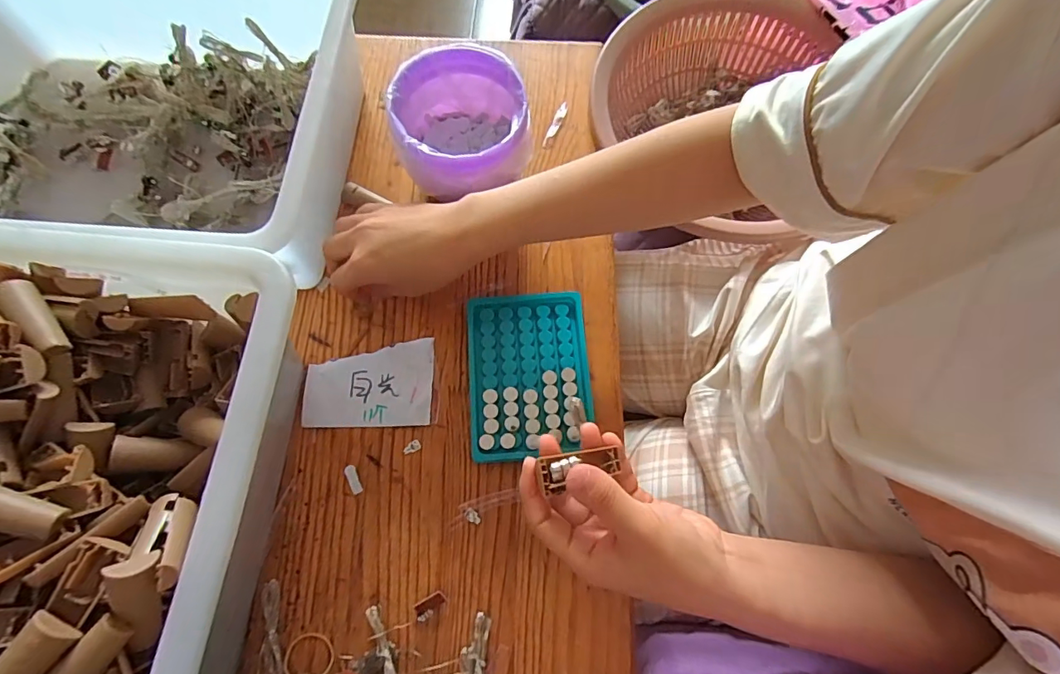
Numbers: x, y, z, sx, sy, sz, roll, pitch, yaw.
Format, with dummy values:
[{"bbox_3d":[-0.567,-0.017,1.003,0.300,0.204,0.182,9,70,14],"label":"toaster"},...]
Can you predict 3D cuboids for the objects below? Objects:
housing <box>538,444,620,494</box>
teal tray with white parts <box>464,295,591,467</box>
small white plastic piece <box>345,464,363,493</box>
[{"bbox_3d":[0.029,0.073,0.267,0.050,0.007,0.018,-2,68,-23],"label":"housing"},{"bbox_3d":[0.000,0.028,0.383,0.096,0.014,0.130,-3,69,-3],"label":"teal tray with white parts"},{"bbox_3d":[-0.131,0.106,0.356,0.008,0.004,0.022,-29,72,-12],"label":"small white plastic piece"}]

